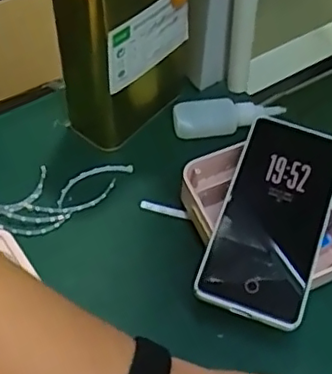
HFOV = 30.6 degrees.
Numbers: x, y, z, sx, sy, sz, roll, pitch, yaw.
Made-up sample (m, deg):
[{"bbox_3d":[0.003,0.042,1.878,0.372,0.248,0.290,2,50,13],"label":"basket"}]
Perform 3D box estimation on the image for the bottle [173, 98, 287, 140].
[{"bbox_3d":[0.059,-0.067,0.575,0.103,0.026,0.025,-4,54,-5],"label":"bottle"}]

